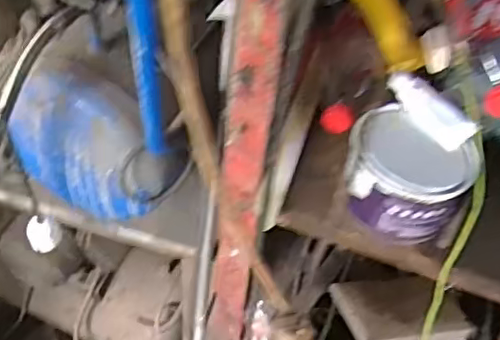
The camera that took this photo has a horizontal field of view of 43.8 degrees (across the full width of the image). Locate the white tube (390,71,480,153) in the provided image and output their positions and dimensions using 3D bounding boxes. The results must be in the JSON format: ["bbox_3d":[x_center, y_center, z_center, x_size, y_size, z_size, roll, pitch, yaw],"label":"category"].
[{"bbox_3d":[0.187,-0.065,0.655,0.039,0.019,0.104,-46,73,10],"label":"white tube"}]

